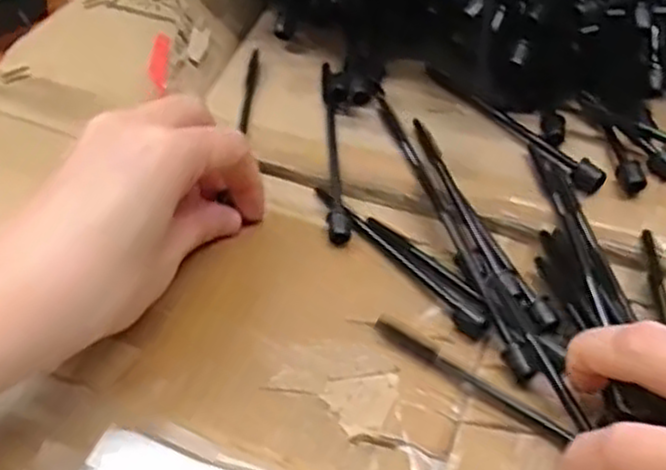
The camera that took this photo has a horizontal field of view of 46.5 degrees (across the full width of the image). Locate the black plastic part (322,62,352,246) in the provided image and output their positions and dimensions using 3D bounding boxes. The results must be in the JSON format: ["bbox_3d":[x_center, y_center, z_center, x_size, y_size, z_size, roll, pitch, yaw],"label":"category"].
[{"bbox_3d":[0.000,-0.039,0.344,0.009,0.012,0.097,-1,58,-4],"label":"black plastic part"}]

